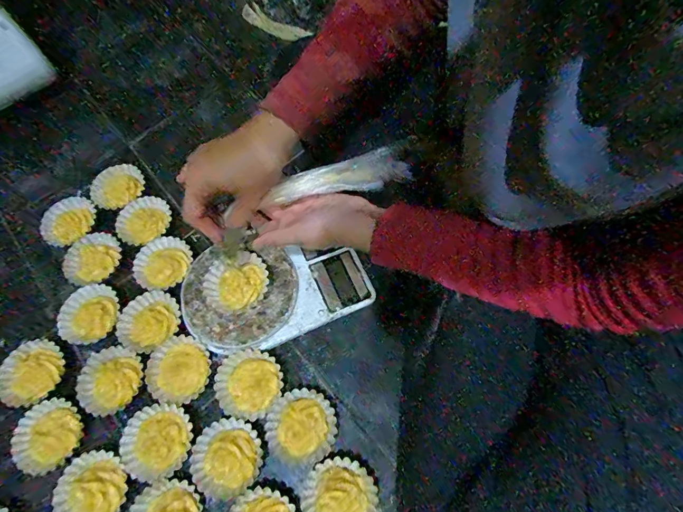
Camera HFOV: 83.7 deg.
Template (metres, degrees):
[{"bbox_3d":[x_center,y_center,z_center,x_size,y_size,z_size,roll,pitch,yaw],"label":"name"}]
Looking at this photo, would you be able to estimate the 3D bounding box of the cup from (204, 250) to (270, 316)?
[{"bbox_3d":[-0.122,0.031,0.444,0.074,0.028,0.061,-32,69,-12],"label":"cup"}]

